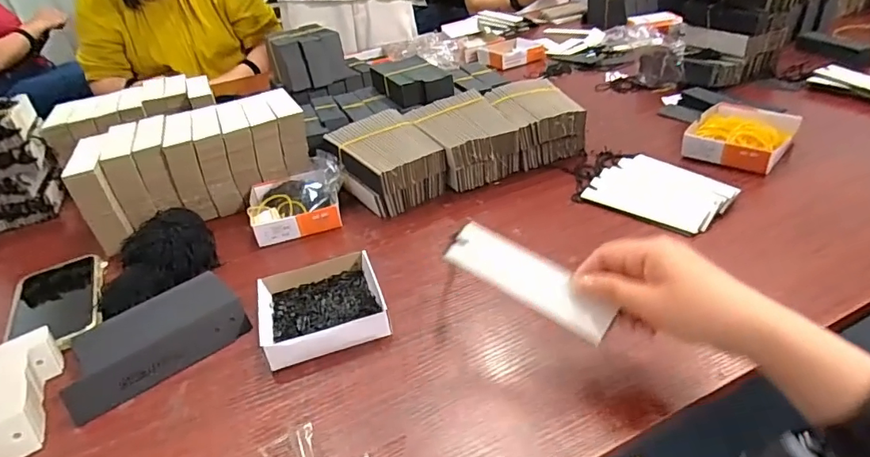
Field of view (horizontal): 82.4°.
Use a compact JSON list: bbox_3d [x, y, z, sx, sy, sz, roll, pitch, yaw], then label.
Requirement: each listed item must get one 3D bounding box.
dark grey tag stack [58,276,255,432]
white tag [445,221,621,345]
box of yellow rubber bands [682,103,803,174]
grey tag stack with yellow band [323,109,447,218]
[{"bbox_3d":[-0.249,0.089,0.440,0.140,0.027,0.098,-28,38,-27],"label":"dark grey tag stack"},{"bbox_3d":[0.068,0.035,0.357,0.123,0.010,0.037,29,66,25],"label":"white tag"},{"bbox_3d":[0.370,-0.109,0.606,0.101,0.034,0.116,22,44,38],"label":"box of yellow rubber bands"},{"bbox_3d":[-0.062,-0.081,0.624,0.105,0.078,0.130,-25,37,-23],"label":"grey tag stack with yellow band"}]

